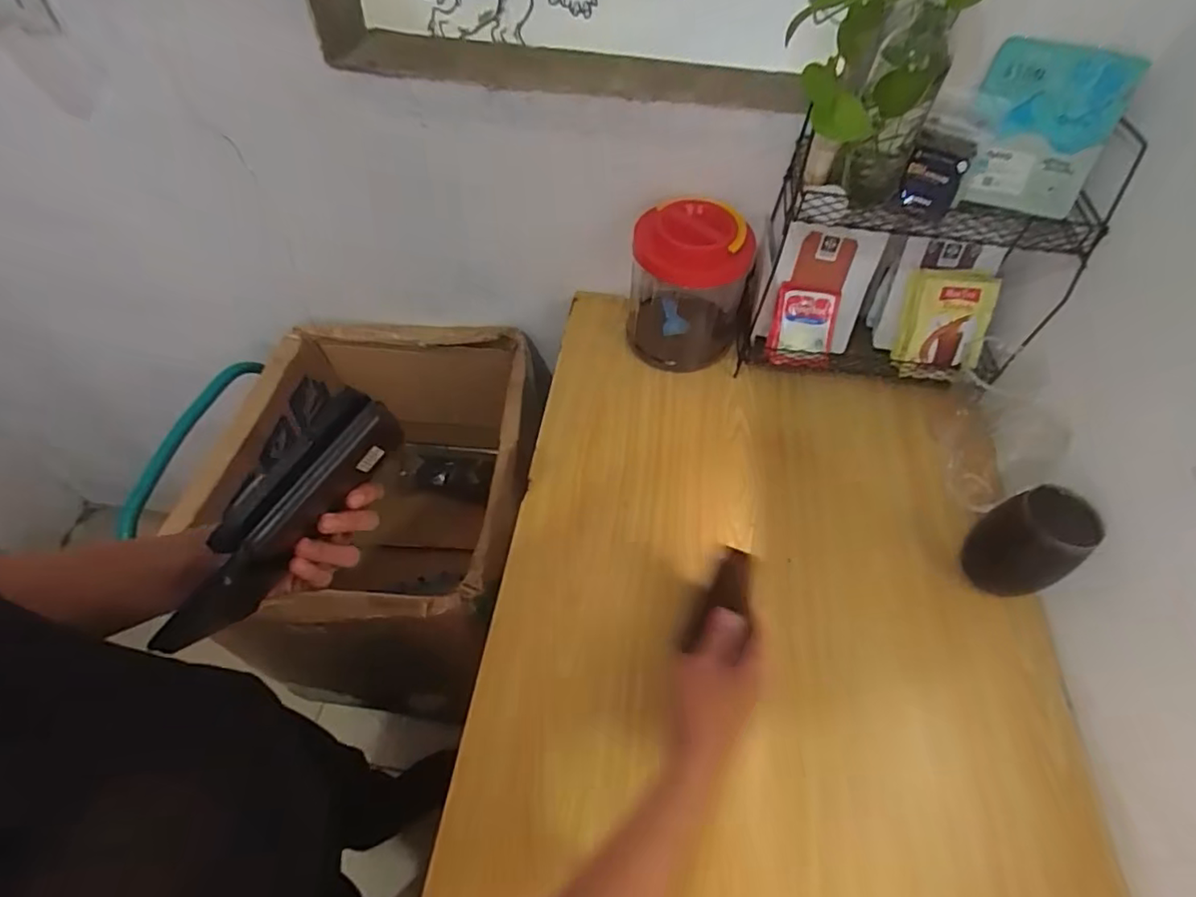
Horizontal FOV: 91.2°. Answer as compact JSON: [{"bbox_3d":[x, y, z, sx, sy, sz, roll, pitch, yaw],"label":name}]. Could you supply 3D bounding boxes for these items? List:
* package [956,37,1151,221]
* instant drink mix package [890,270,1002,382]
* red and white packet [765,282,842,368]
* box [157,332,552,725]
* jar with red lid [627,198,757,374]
[{"bbox_3d":[0.448,-0.323,0.597,0.132,0.149,0.014,15,28,5],"label":"package"},{"bbox_3d":[0.428,-0.152,0.724,0.098,0.040,0.132,11,97,19],"label":"instant drink mix package"},{"bbox_3d":[0.255,-0.151,0.729,0.074,0.025,0.096,10,98,15],"label":"red and white packet"},{"bbox_3d":[-0.298,0.108,0.917,0.407,0.429,0.490,2,55,-2],"label":"box"},{"bbox_3d":[0.110,-0.200,0.737,0.143,0.183,0.117,14,56,7],"label":"jar with red lid"}]

